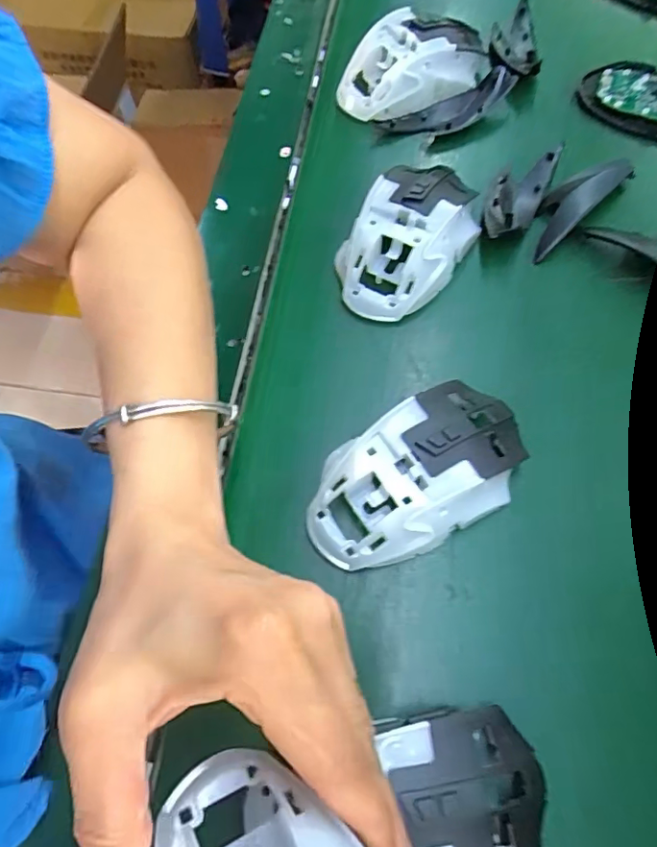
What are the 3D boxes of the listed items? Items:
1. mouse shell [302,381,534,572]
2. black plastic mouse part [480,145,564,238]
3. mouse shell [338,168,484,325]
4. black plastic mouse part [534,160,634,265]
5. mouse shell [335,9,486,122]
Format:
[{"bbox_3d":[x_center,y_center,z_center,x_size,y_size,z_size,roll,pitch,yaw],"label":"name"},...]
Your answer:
[{"bbox_3d":[0.043,0.025,0.262,0.112,0.035,0.061,-30,70,-11],"label":"mouse shell"},{"bbox_3d":[0.120,-0.148,0.339,0.031,0.014,0.091,26,70,12],"label":"black plastic mouse part"},{"bbox_3d":[0.048,-0.112,0.319,0.063,0.032,0.101,36,72,15],"label":"mouse shell"},{"bbox_3d":[0.153,-0.139,0.337,0.084,0.016,0.027,-39,72,-14],"label":"black plastic mouse part"},{"bbox_3d":[0.060,-0.259,0.385,0.110,0.035,0.065,-21,68,-8],"label":"mouse shell"}]

